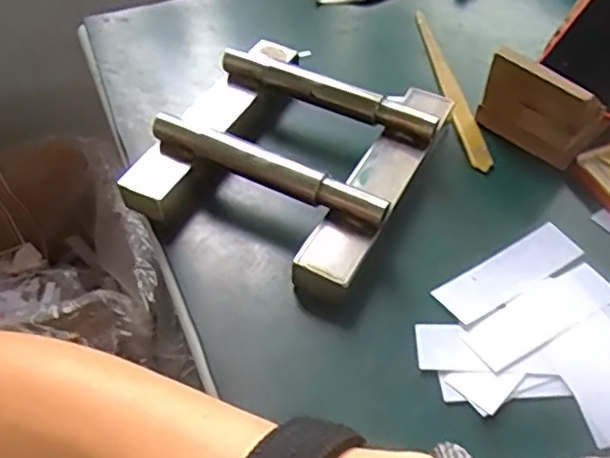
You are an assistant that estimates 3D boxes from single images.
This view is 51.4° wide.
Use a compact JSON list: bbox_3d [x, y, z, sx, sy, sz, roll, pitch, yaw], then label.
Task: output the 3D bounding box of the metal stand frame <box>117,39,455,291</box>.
[{"bbox_3d":[-0.007,-0.064,0.473,0.180,0.055,0.197,23,54,18],"label":"metal stand frame"}]

